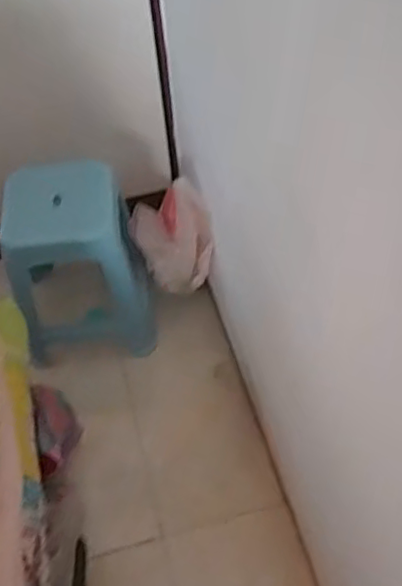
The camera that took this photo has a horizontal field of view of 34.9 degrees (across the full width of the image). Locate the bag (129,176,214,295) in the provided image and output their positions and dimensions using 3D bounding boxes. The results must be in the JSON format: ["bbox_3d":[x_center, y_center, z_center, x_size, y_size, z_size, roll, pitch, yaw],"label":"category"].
[{"bbox_3d":[-0.070,-0.145,1.769,0.181,0.237,0.290,-36,59,-20],"label":"bag"}]

